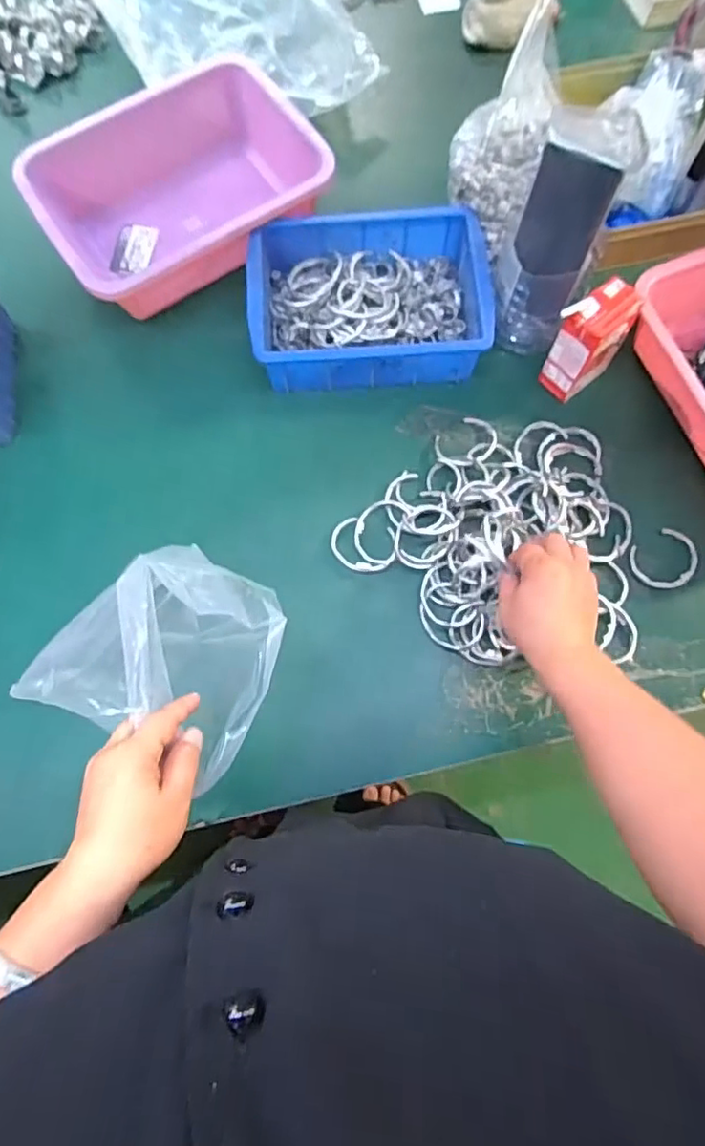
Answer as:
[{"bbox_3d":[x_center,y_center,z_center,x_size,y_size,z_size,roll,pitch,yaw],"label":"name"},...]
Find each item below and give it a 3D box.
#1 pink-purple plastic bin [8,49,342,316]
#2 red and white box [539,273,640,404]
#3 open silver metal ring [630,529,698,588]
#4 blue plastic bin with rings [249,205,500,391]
[{"bbox_3d":[-0.194,-0.431,0.662,0.299,0.076,0.238,-36,78,-10],"label":"pink-purple plastic bin"},{"bbox_3d":[0.239,-0.235,0.591,0.073,0.102,0.046,-39,78,-8],"label":"red and white box"},{"bbox_3d":[0.312,-0.013,0.580,0.069,0.006,0.054,-27,76,-8],"label":"open silver metal ring"},{"bbox_3d":[0.016,-0.296,0.635,0.250,0.068,0.183,-2,74,-1],"label":"blue plastic bin with rings"}]

